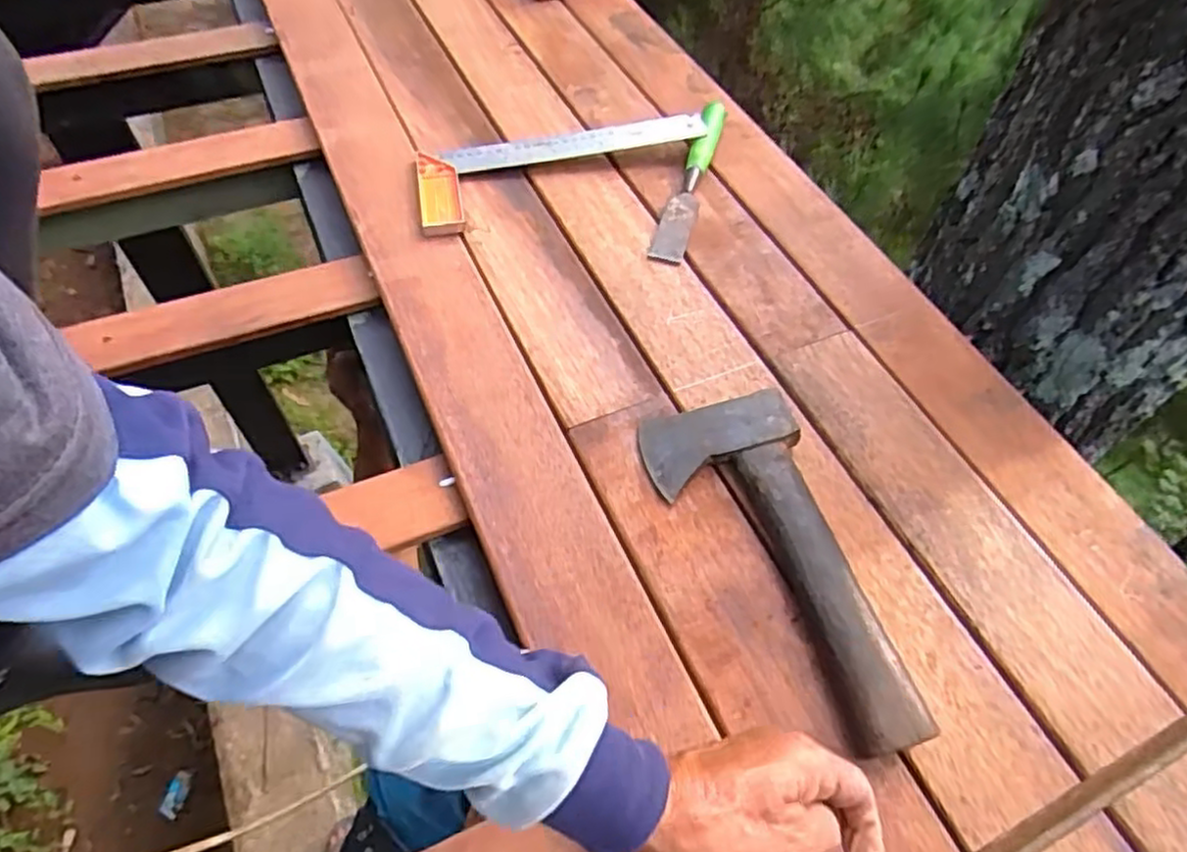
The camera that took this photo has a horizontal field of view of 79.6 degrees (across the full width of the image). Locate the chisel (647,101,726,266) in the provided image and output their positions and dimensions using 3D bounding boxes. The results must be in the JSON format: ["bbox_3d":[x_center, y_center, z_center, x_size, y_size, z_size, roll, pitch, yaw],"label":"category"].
[{"bbox_3d":[0.099,-0.253,0.723,0.033,0.032,0.226,15,56,7],"label":"chisel"}]

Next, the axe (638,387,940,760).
[{"bbox_3d":[0.118,0.090,0.487,0.110,0.032,0.260,-9,56,-9],"label":"axe"}]

